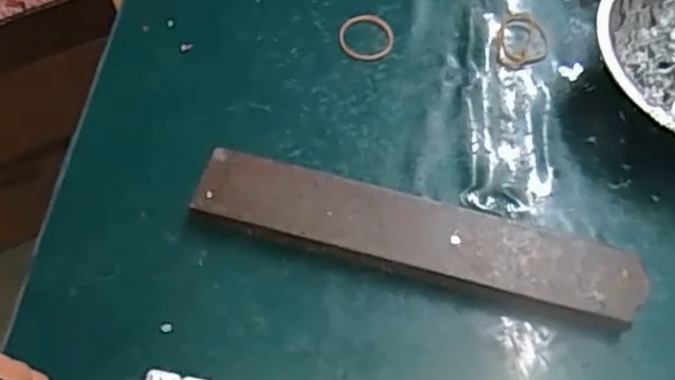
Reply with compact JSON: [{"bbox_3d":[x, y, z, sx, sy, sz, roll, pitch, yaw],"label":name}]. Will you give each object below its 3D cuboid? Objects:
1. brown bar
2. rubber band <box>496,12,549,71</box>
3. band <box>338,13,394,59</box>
[{"bbox_3d":[0.034,0.021,0.309,0.197,0.017,0.033,14,62,8],"label":"brown bar"},{"bbox_3d":[0.102,-0.082,0.375,0.028,0.004,0.043,13,59,-2],"label":"rubber band"},{"bbox_3d":[0.016,-0.085,0.376,0.030,0.004,0.032,-5,61,-2],"label":"band"}]

